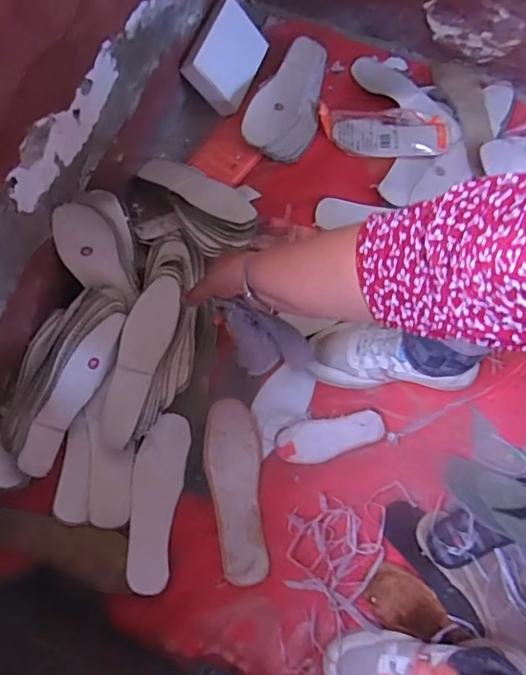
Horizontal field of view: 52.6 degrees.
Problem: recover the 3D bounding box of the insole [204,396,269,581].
[{"bbox_3d":[-0.036,0.195,0.686,0.077,0.012,0.224,4,75,-22],"label":"insole"}]

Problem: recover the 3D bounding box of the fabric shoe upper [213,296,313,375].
[{"bbox_3d":[0.003,0.006,0.621,0.140,0.038,0.065,34,69,-35],"label":"fabric shoe upper"}]

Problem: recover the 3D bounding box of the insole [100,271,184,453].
[{"bbox_3d":[-0.161,0.028,0.685,0.064,0.014,0.221,16,83,21],"label":"insole"}]

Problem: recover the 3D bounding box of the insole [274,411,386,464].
[{"bbox_3d":[0.092,0.136,0.725,0.146,0.012,0.056,-8,75,-5],"label":"insole"}]

